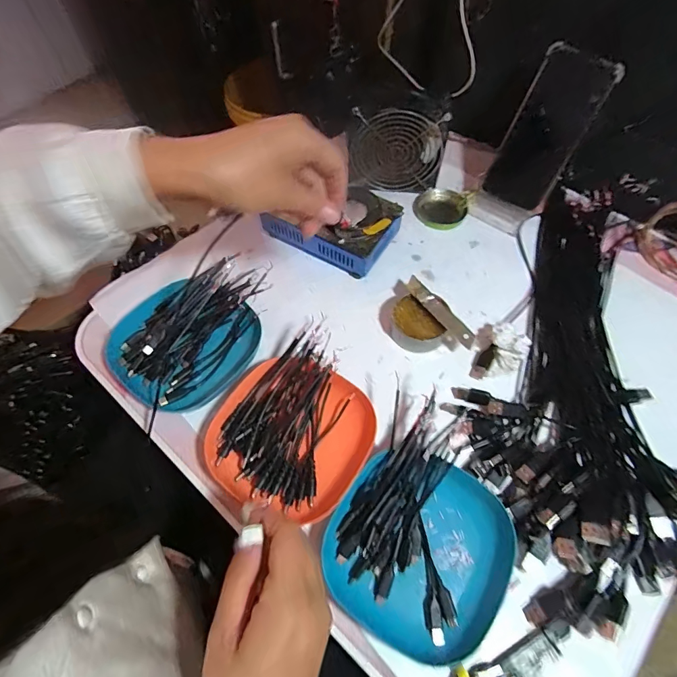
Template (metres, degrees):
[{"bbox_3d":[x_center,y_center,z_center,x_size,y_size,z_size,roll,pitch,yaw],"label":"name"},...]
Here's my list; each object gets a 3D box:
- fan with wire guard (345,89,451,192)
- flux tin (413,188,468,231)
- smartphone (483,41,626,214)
[{"bbox_3d":[0.074,-0.233,0.515,0.122,0.132,0.034,-6,62,-1],"label":"fan with wire guard"},{"bbox_3d":[0.135,-0.173,0.545,0.062,0.017,0.064,-1,62,1],"label":"flux tin"},{"bbox_3d":[0.242,-0.238,0.485,0.079,0.163,0.006,26,37,7],"label":"smartphone"}]

